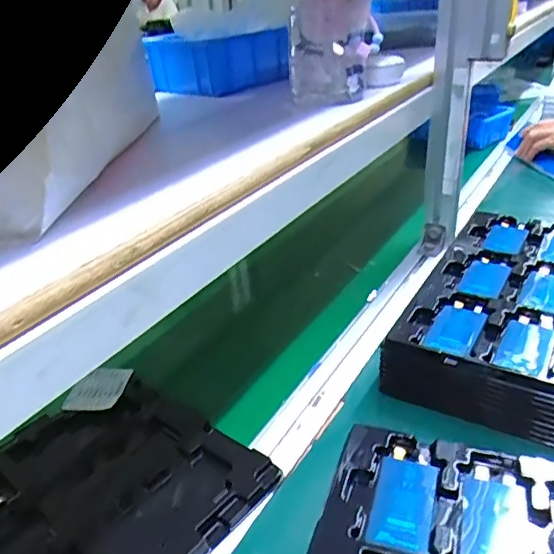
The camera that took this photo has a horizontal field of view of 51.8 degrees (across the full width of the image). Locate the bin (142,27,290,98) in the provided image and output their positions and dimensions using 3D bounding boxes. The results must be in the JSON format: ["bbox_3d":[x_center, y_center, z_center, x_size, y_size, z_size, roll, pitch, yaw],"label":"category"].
[{"bbox_3d":[-0.073,-0.273,0.713,0.129,0.061,0.125,-29,37,-36],"label":"bin"}]

